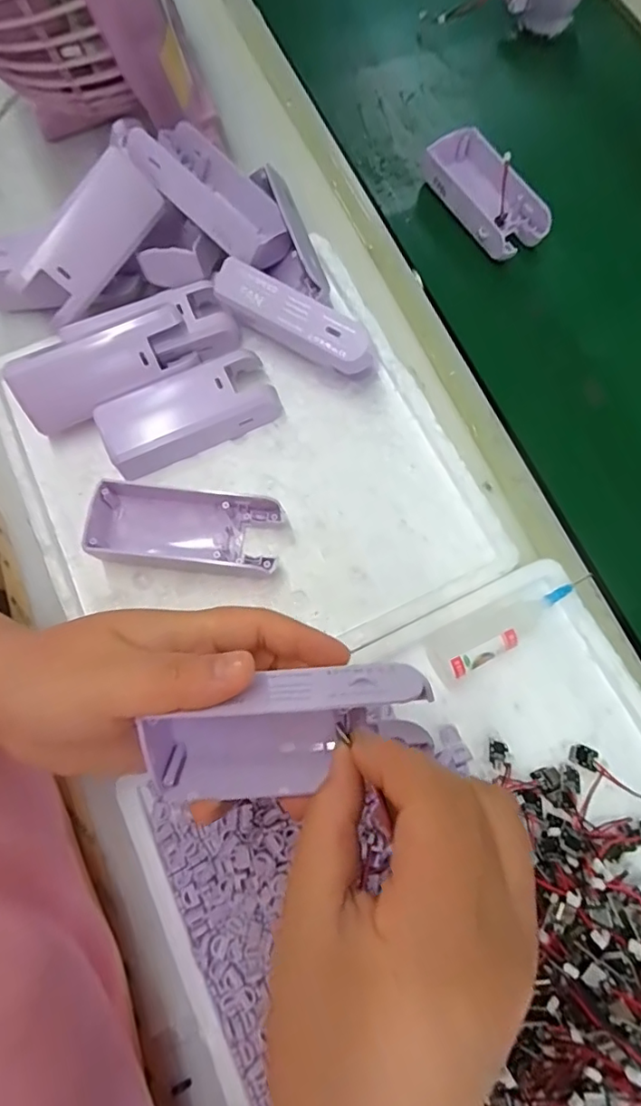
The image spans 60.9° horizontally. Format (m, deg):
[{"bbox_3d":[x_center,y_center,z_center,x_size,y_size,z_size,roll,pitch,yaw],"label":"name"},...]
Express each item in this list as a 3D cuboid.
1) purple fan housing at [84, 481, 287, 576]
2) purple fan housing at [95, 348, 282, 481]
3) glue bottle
[{"bbox_3d":[-0.082,-0.016,0.320,0.113,0.024,0.047,9,74,2],"label":"purple fan housing"},{"bbox_3d":[-0.083,-0.089,0.341,0.108,0.028,0.046,-25,75,-7],"label":"purple fan housing"},{"bbox_3d":[0.103,0.038,0.301,0.093,0.021,0.028,-30,76,-9],"label":"glue bottle"}]

